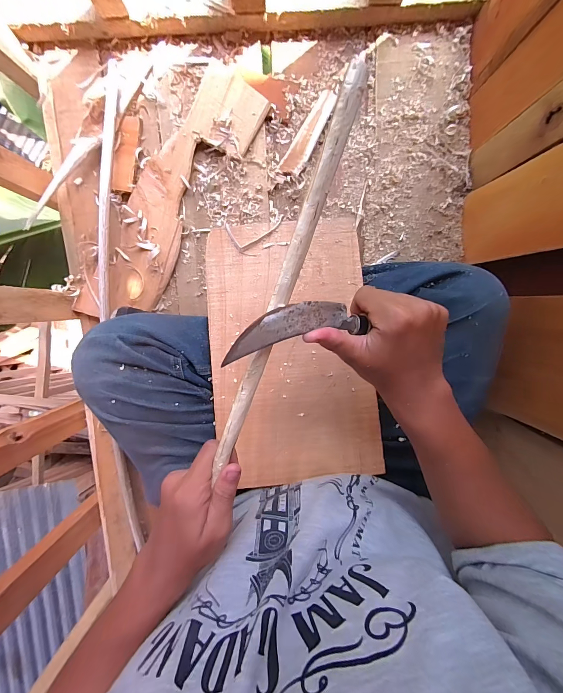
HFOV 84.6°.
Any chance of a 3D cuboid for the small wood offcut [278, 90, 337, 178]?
[{"bbox_3d":[0.047,-0.349,0.512,0.036,0.015,0.139,32,98,-2],"label":"small wood offcut"}]

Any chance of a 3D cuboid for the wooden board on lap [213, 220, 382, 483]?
[{"bbox_3d":[0.014,0.001,0.386,0.194,0.006,0.319,-5,85,-3],"label":"wooden board on lap"}]

